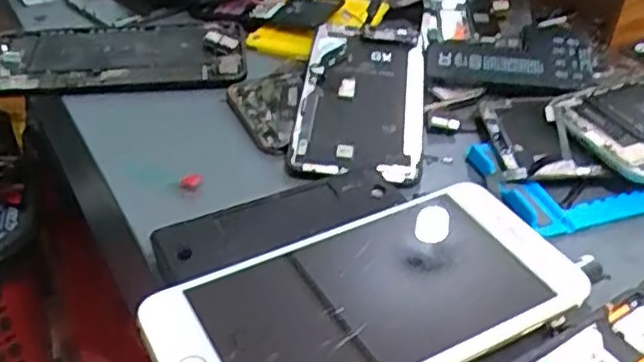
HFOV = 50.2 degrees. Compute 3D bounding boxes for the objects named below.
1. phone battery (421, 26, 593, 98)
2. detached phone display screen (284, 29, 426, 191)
[{"bbox_3d":[0.112,-0.074,0.406,0.096,0.006,0.062,7,38,7],"label":"phone battery"},{"bbox_3d":[0.023,-0.049,0.379,0.065,0.007,0.134,8,46,0],"label":"detached phone display screen"}]

